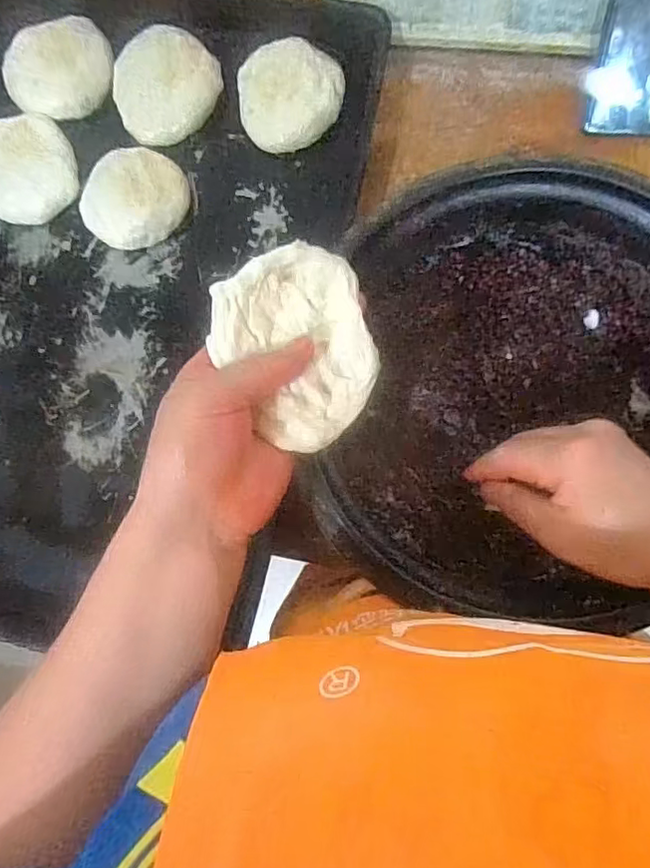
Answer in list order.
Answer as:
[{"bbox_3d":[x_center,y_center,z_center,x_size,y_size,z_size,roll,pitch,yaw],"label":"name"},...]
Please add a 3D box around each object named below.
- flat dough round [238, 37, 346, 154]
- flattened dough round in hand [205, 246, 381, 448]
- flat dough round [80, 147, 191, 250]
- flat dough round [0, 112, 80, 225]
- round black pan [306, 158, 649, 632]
[{"bbox_3d":[-0.035,-0.300,0.501,0.095,0.013,0.090,-1,83,7],"label":"flat dough round"},{"bbox_3d":[-0.012,-0.045,0.303,0.079,0.023,0.097,-28,86,5],"label":"flattened dough round in hand"},{"bbox_3d":[-0.173,-0.213,0.516,0.090,0.020,0.091,-1,83,7],"label":"flat dough round"},{"bbox_3d":[-0.283,-0.244,0.528,0.095,0.015,0.096,-1,83,7],"label":"flat dough round"},{"bbox_3d":[0.141,-0.028,0.384,0.250,0.115,0.265,-1,83,7],"label":"round black pan"}]

